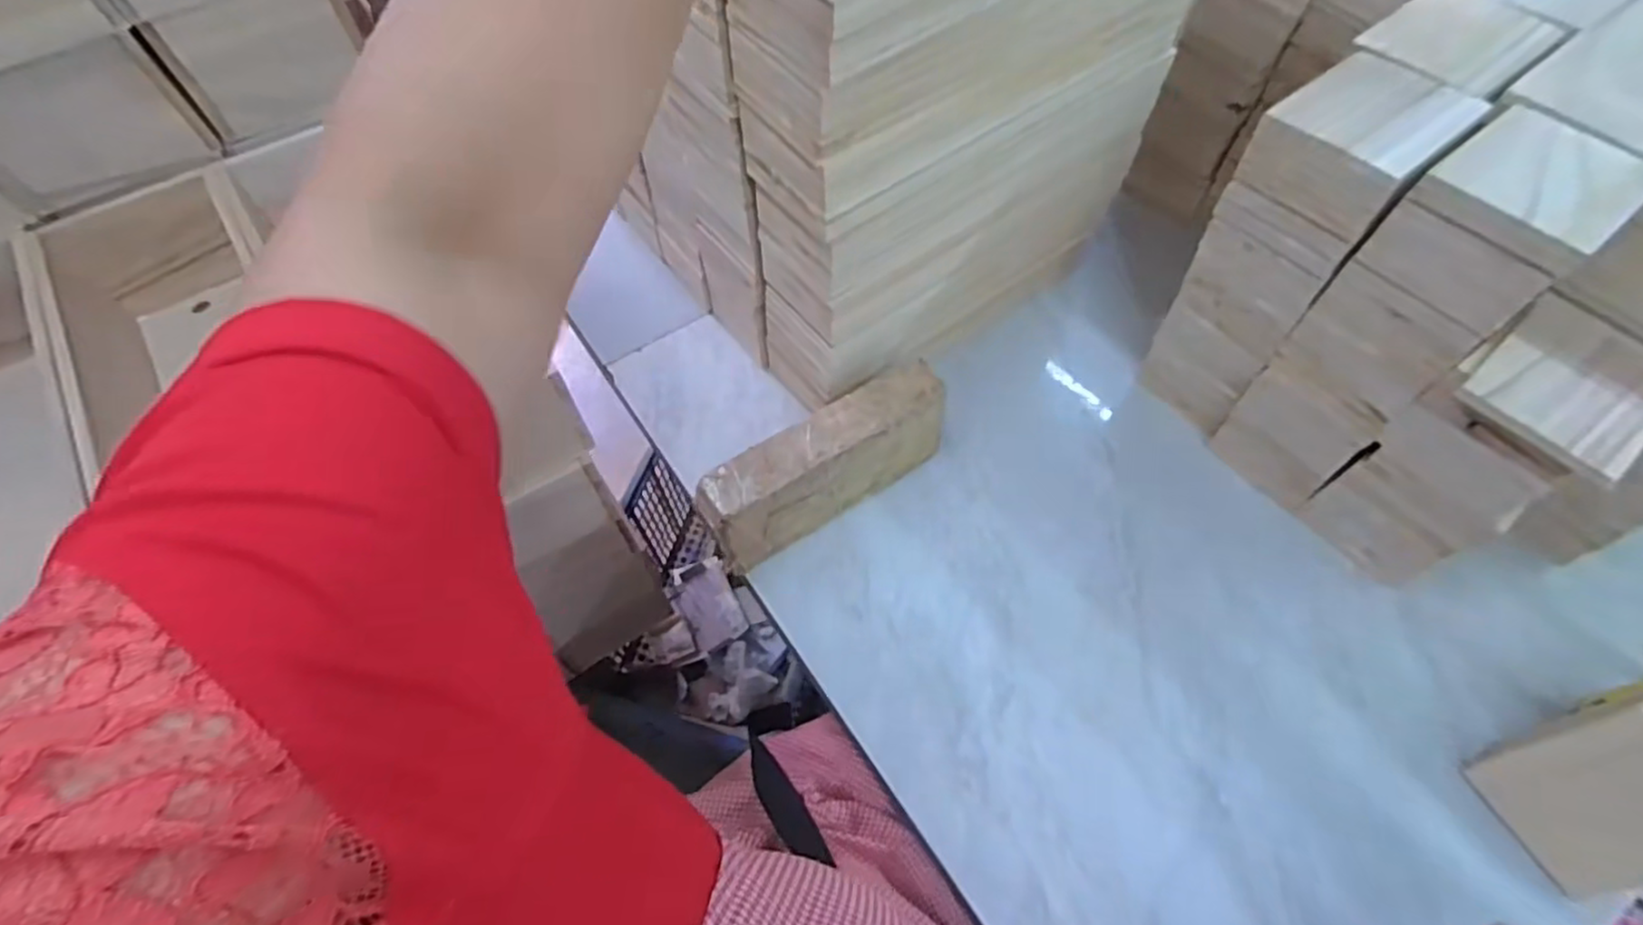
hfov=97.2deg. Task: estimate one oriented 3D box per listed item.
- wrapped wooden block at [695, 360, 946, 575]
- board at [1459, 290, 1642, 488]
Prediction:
[{"bbox_3d":[0.004,0.006,0.593,0.210,0.104,0.049,-32,64,-16],"label":"wrapped wooden block"},{"bbox_3d":[0.466,-0.051,0.445,0.127,0.013,0.087,-37,66,-18],"label":"board"}]

